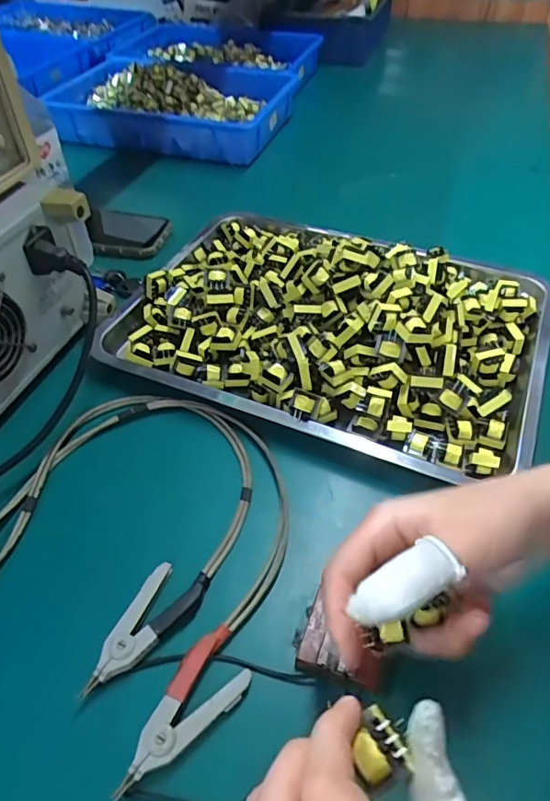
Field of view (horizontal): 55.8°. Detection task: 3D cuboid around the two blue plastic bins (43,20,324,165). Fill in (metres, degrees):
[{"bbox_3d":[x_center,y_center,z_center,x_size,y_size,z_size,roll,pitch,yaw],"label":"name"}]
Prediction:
[{"bbox_3d":[-0.151,-0.602,0.970,0.393,0.064,0.514,10,49,10],"label":"two blue plastic bins"}]

